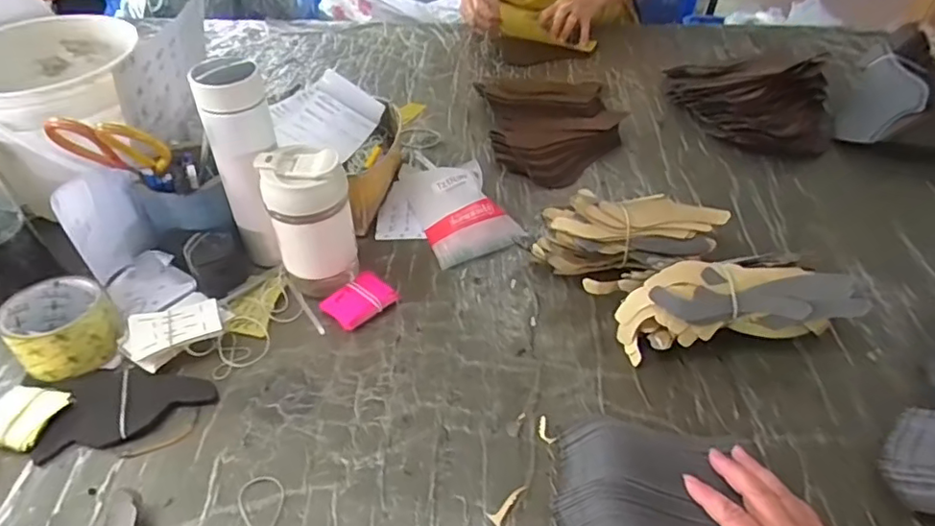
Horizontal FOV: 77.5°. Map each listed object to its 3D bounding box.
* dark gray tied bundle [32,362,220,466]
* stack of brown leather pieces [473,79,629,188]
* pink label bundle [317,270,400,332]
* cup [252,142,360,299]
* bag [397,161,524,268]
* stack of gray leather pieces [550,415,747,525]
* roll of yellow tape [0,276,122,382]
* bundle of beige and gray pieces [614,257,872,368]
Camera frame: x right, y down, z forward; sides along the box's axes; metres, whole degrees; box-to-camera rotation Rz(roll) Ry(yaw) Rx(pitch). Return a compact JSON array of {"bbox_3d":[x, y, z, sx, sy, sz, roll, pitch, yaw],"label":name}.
[{"bbox_3d":[-0.314,0.128,0.544,0.147,0.007,0.086,-11,44,-11],"label":"dark gray tied bundle"},{"bbox_3d":[0.139,-0.223,0.914,0.229,0.038,0.283,-11,44,-11],"label":"stack of brown leather pieces"},{"bbox_3d":[-0.116,0.040,0.634,0.074,0.020,0.052,-34,53,-31],"label":"pink label bundle"},{"bbox_3d":[-0.165,-0.043,0.620,0.084,0.152,0.075,-11,44,-12],"label":"cup"},{"bbox_3d":[-0.010,-0.080,0.749,0.112,0.048,0.182,-15,45,-16],"label":"bag"},{"bbox_3d":[0.141,0.185,0.458,0.137,0.033,0.146,5,43,4],"label":"stack of gray leather pieces"},{"bbox_3d":[-0.399,0.062,0.576,0.085,0.050,0.093,0,43,0],"label":"roll of yellow tape"},{"bbox_3d":[0.267,0.040,0.590,0.224,0.073,0.077,-3,43,-4],"label":"bundle of beige and gray pieces"}]

